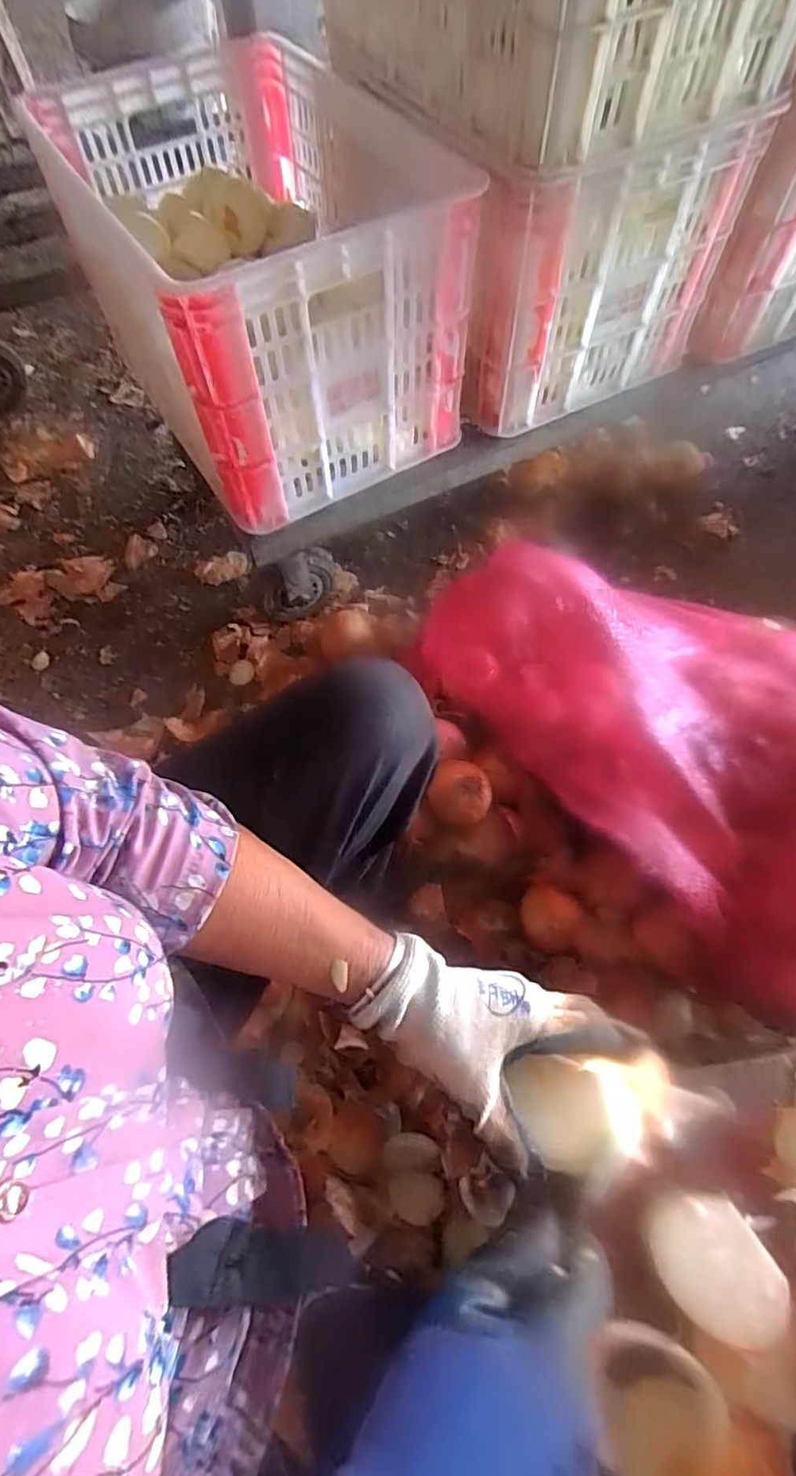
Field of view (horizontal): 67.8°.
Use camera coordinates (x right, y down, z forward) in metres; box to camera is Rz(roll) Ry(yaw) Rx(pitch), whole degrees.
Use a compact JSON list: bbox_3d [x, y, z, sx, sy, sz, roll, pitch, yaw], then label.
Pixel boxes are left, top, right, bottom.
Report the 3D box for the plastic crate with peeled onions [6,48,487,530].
[{"bbox_3d":[-0.168,-0.570,0.731,0.371,0.256,0.509,-31,68,-14],"label":"plastic crate with peeled onions"}]

